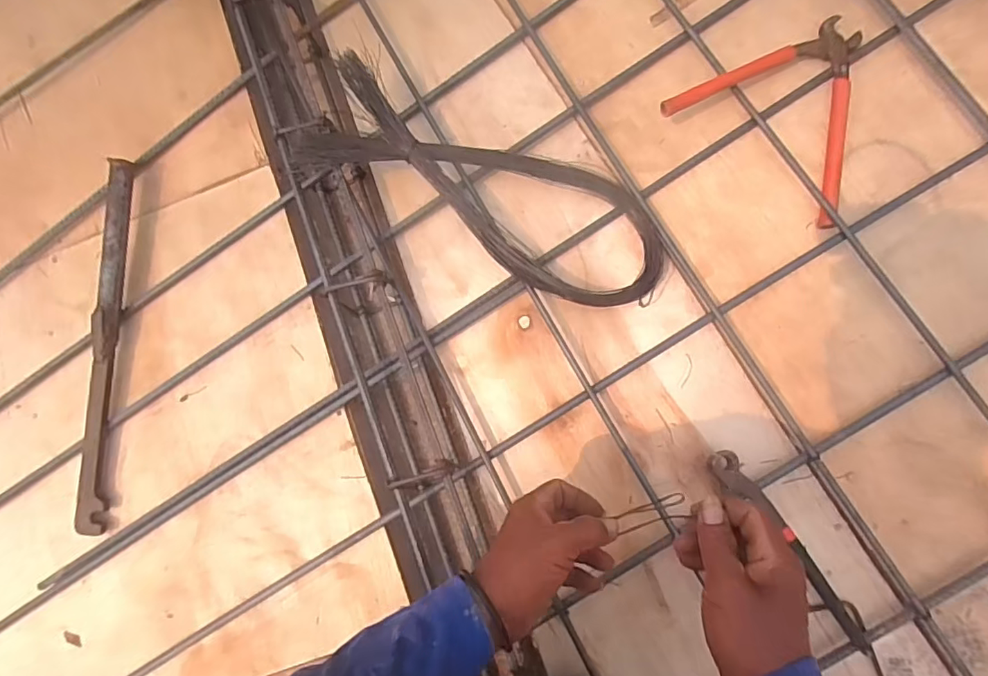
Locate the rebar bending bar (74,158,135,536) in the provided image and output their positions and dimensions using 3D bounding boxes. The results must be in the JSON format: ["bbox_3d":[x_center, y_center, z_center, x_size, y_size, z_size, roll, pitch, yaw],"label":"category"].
[{"bbox_3d":[-0.448,0.007,0.611,0.029,0.034,0.423,3,85,7],"label":"rebar bending bar"}]

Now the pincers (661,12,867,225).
[{"bbox_3d":[0.317,-0.253,0.551,0.208,0.035,0.187,36,90,8],"label":"pincers"}]

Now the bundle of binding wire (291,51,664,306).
[{"bbox_3d":[-0.010,-0.162,0.568,0.407,0.080,0.136,28,89,8],"label":"bundle of binding wire"}]

